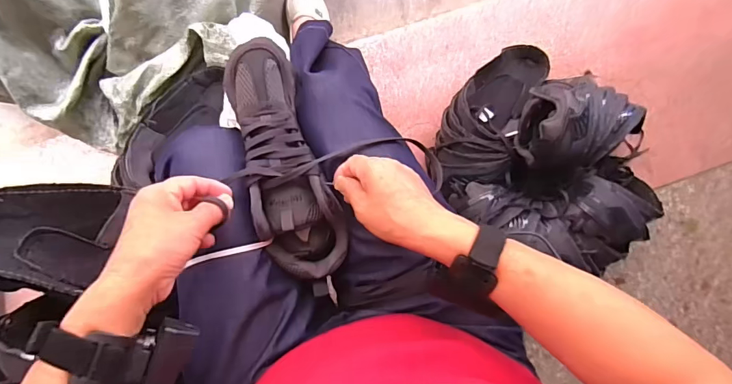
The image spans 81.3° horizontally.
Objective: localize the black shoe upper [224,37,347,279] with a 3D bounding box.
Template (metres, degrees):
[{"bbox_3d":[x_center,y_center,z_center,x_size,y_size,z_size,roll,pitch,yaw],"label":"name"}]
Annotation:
[{"bbox_3d":[-0.083,-0.031,0.438,0.079,0.061,0.240,-16,93,-2],"label":"black shoe upper"}]

